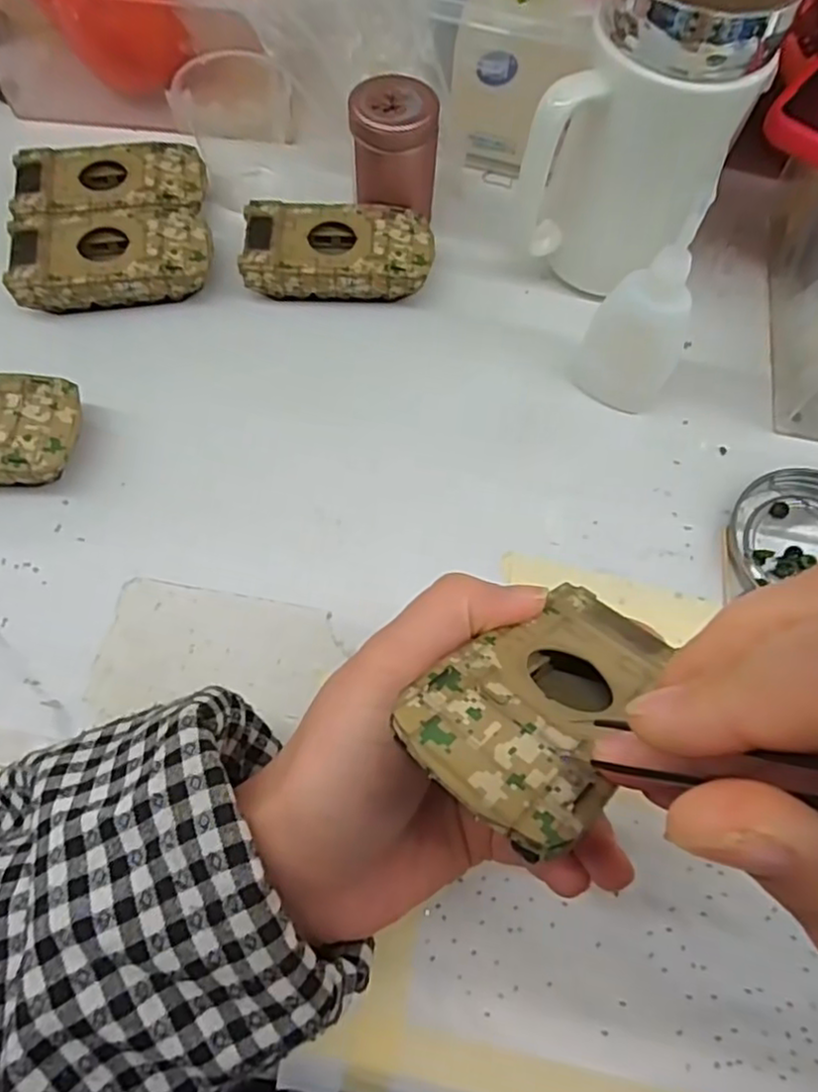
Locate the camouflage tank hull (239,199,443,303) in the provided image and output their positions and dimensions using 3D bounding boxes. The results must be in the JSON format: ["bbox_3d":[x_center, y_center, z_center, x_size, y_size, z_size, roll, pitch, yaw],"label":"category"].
[{"bbox_3d":[-0.037,-0.153,0.355,0.095,0.025,0.050,0,66,-3],"label":"camouflage tank hull"}]

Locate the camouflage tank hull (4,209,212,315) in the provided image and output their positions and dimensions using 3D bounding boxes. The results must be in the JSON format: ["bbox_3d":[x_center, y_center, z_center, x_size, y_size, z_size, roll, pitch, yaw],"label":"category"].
[{"bbox_3d":[-0.151,-0.146,0.348,0.094,0.027,0.048,-7,67,-6],"label":"camouflage tank hull"}]

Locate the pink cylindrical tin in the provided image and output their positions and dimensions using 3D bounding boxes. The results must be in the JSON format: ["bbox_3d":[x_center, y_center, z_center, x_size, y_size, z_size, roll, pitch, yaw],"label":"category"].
[{"bbox_3d":[-0.007,-0.203,0.355,0.043,0.066,0.035,8,66,1],"label":"pink cylindrical tin"}]

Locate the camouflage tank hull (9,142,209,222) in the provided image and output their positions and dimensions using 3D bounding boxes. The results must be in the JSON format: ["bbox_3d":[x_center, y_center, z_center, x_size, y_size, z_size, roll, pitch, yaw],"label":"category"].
[{"bbox_3d":[-0.159,-0.192,0.366,0.094,0.023,0.054,-6,67,-6],"label":"camouflage tank hull"}]

